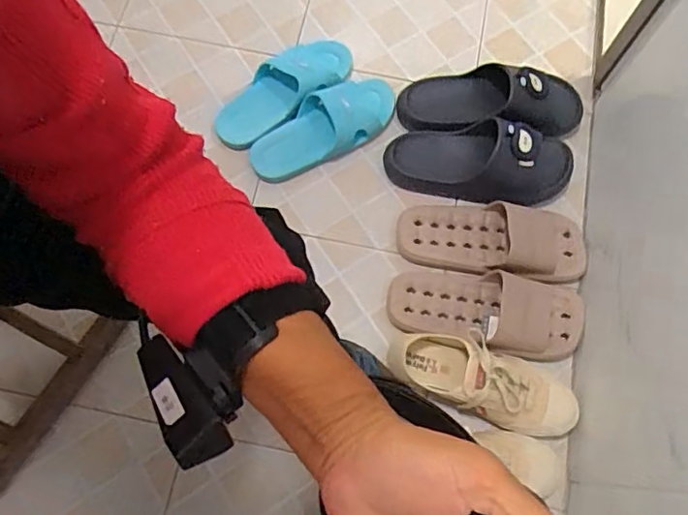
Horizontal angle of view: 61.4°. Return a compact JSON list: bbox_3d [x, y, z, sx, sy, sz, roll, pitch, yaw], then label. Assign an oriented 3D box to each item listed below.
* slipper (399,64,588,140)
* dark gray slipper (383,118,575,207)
[{"bbox_3d":[0.229,-0.242,0.880,0.281,0.077,0.116,3,71,-1],"label":"slipper"},{"bbox_3d":[0.201,-0.143,0.849,0.271,0.072,0.116,10,71,1],"label":"dark gray slipper"}]

